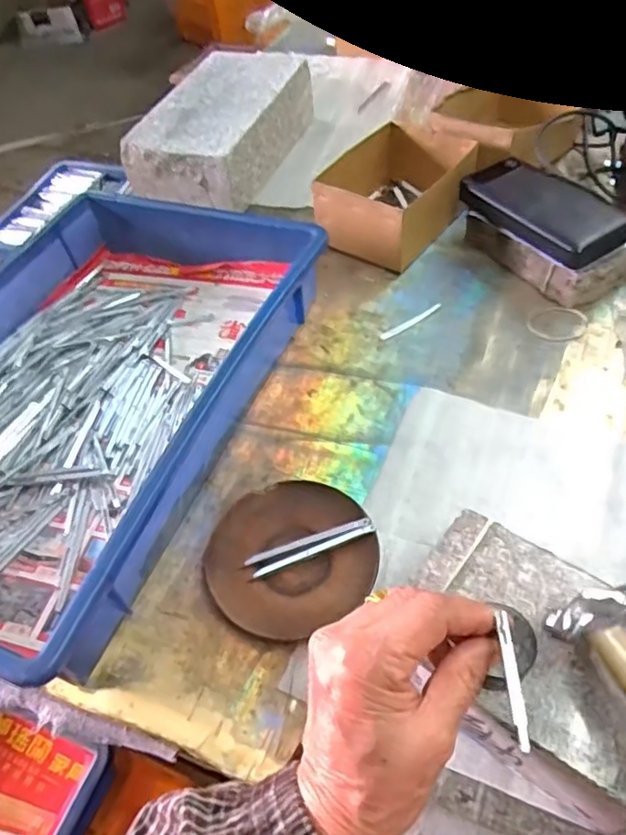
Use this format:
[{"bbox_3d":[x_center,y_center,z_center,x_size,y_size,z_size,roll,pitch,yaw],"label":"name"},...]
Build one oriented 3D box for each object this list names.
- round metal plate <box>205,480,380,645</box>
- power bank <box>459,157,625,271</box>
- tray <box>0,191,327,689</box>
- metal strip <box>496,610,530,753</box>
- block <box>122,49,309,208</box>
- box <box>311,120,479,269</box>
[{"bbox_3d":[-0.015,0.095,0.417,0.111,0.014,0.104,-3,52,4],"label":"round metal plate"},{"bbox_3d":[0.219,-0.200,0.565,0.085,0.025,0.151,-34,57,-20],"label":"power bank"},{"bbox_3d":[-0.188,-0.032,0.501,0.275,0.077,0.413,15,55,17],"label":"tray"},{"bbox_3d":[0.081,0.105,0.242,0.005,0.004,0.055,1,43,7],"label":"metal strip"},{"bbox_3d":[-0.109,-0.354,0.737,0.143,0.076,0.242,13,55,16],"label":"block"},{"bbox_3d":[0.093,-0.241,0.634,0.118,0.066,0.177,31,61,26],"label":"box"}]

